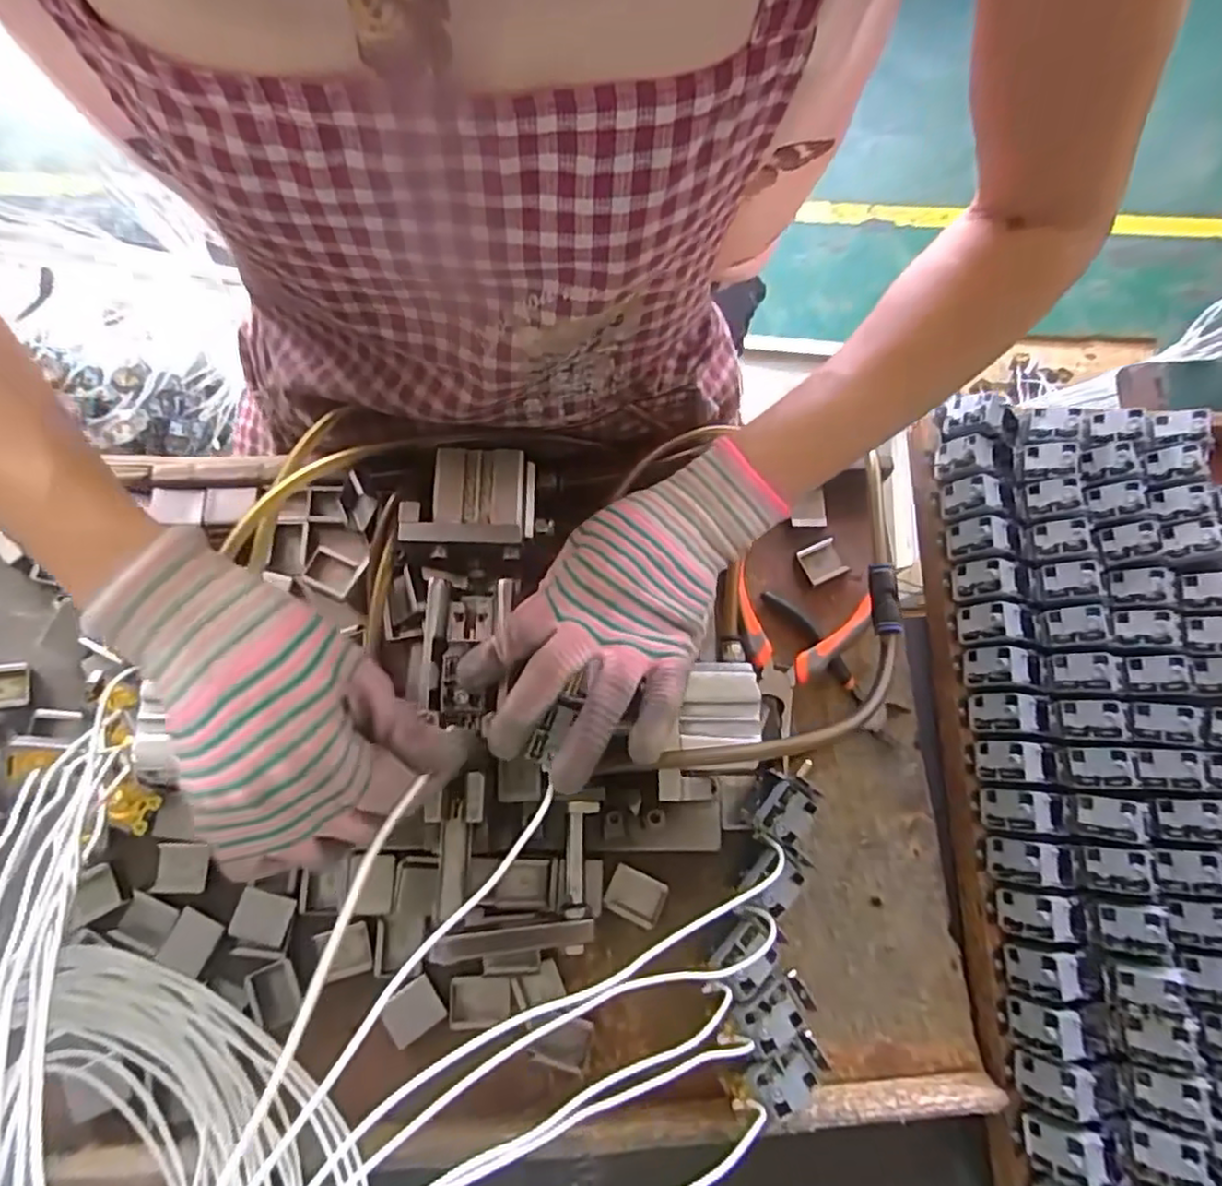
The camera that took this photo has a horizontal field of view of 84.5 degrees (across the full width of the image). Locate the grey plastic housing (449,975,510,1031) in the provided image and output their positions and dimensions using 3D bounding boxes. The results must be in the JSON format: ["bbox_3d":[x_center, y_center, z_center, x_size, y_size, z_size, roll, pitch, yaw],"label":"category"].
[{"bbox_3d":[-0.074,0.231,0.380,0.033,0.008,0.026,1,76,-3],"label":"grey plastic housing"}]

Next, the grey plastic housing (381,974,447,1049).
[{"bbox_3d":[-0.110,0.230,0.371,0.029,0.006,0.025,-31,80,-10],"label":"grey plastic housing"}]

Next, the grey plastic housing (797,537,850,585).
[{"bbox_3d":[0.147,-0.021,0.470,0.028,0.010,0.026,-23,79,-8],"label":"grey plastic housing"}]

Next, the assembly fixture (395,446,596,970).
[{"bbox_3d":[-0.067,0.055,0.385,0.095,0.067,0.282,-8,80,-2],"label":"assembly fixture"}]

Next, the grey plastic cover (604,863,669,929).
[{"bbox_3d":[0.015,0.181,0.404,0.033,0.007,0.026,25,76,3],"label":"grey plastic cover"}]

